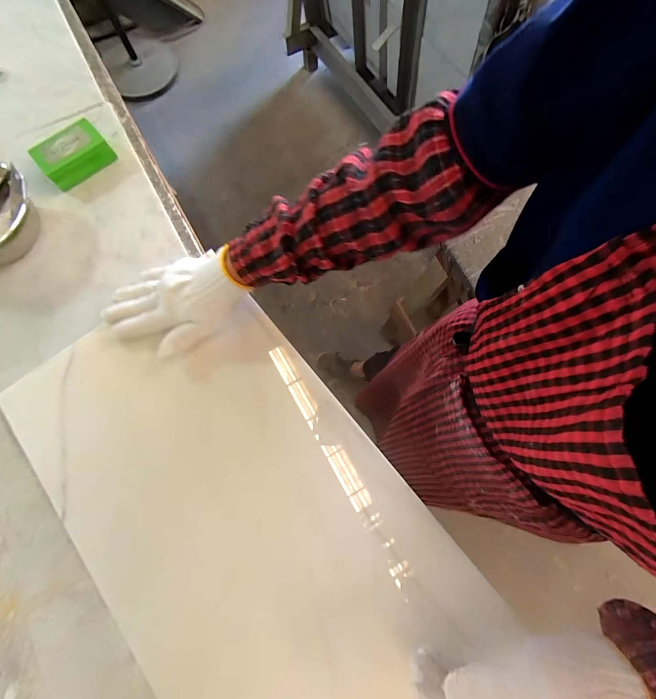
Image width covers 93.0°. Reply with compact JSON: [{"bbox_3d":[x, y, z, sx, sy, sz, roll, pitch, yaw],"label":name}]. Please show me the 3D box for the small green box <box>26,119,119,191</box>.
[{"bbox_3d":[-0.369,-0.285,0.451,0.092,0.034,0.069,-41,77,-8],"label":"small green box"}]

